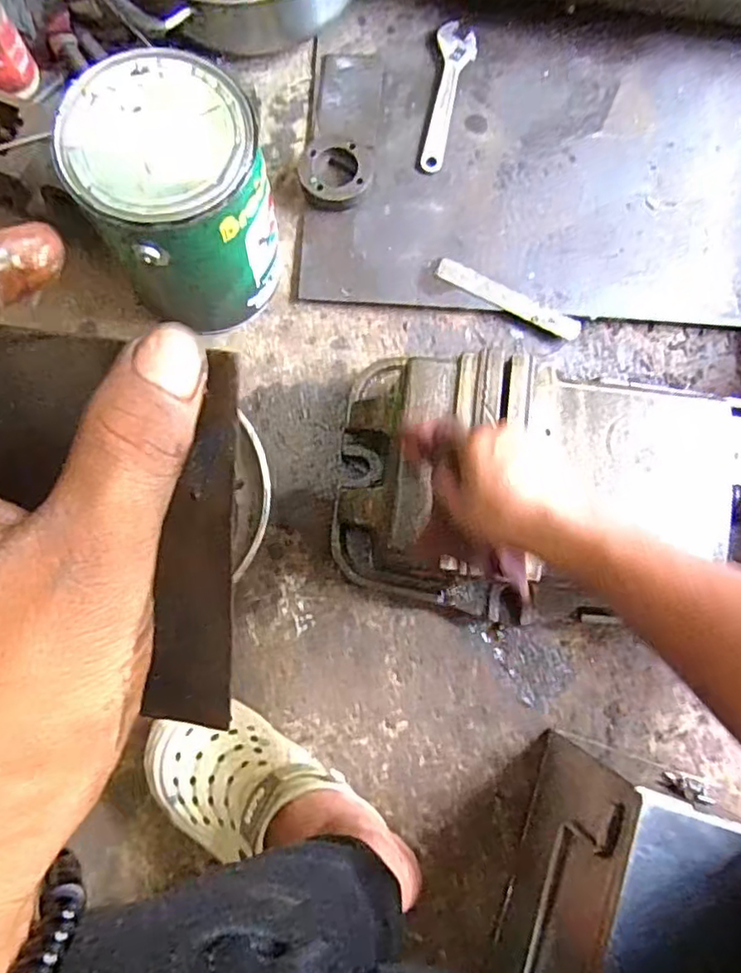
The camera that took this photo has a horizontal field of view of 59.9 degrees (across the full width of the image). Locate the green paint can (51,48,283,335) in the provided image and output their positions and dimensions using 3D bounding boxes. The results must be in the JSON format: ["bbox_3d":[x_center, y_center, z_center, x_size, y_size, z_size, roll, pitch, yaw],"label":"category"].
[{"bbox_3d":[-0.172,-0.263,0.625,0.155,0.216,0.150,0,80,1],"label":"green paint can"}]

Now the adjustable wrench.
[{"bbox_3d":[0.088,-0.458,0.755,0.047,0.008,0.200,13,80,3],"label":"adjustable wrench"}]

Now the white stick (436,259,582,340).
[{"bbox_3d":[0.154,-0.207,0.715,0.170,0.005,0.024,25,85,-1],"label":"white stick"}]

